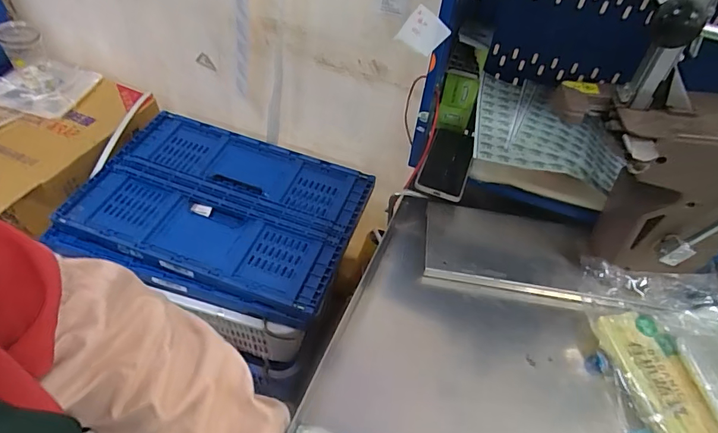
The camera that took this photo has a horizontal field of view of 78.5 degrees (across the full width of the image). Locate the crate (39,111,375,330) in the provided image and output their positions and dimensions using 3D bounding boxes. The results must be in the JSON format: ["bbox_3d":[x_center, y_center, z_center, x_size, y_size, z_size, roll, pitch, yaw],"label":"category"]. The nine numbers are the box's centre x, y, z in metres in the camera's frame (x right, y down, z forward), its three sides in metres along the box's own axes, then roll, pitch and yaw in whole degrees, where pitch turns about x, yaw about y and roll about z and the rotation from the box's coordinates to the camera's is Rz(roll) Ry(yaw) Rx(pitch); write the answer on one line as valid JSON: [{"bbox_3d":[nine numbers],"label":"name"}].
[{"bbox_3d":[-0.311,-0.014,0.999,0.589,0.066,0.428,16,50,7],"label":"crate"}]

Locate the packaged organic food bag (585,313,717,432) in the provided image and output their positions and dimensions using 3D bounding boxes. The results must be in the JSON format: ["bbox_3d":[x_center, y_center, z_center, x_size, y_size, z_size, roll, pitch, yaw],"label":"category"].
[{"bbox_3d":[0.376,0.238,0.557,0.119,0.046,0.240,2,50,-5],"label":"packaged organic food bag"}]

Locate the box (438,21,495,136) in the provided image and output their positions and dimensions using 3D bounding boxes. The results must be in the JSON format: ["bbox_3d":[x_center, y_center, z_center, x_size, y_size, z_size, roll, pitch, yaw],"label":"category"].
[{"bbox_3d":[0.188,-0.255,0.801,0.063,0.173,0.105,13,50,4],"label":"box"}]

